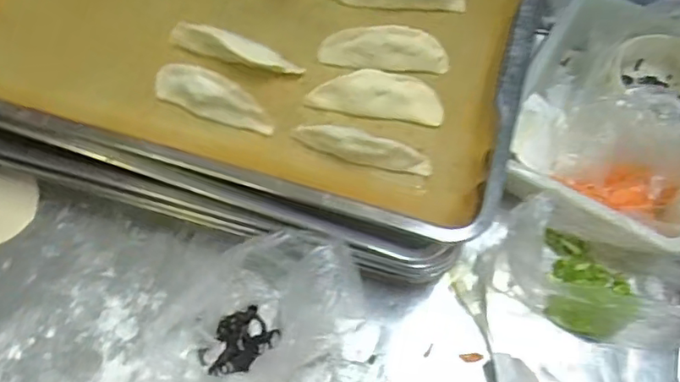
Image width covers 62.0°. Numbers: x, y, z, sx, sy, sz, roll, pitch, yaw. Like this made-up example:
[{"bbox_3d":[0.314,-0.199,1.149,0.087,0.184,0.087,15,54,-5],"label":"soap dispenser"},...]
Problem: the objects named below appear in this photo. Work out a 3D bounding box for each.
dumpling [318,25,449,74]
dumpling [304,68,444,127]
[{"bbox_3d":[0.042,-0.132,0.542,0.120,0.040,0.033,6,66,3],"label":"dumpling"},{"bbox_3d":[0.032,-0.086,0.519,0.125,0.037,0.035,5,66,3],"label":"dumpling"}]

